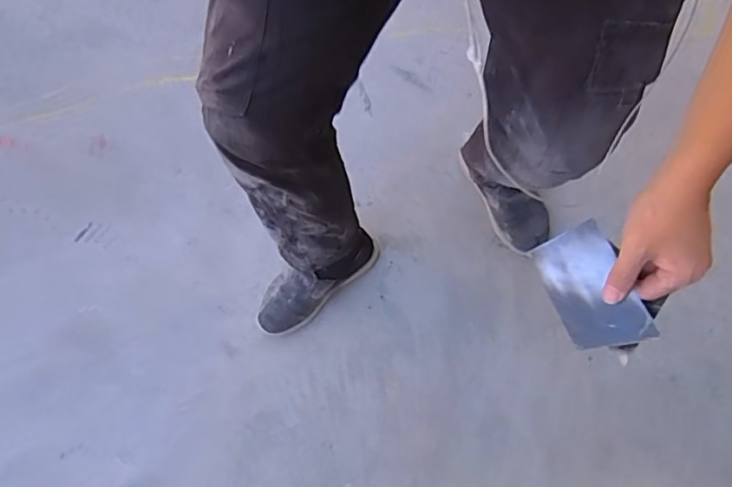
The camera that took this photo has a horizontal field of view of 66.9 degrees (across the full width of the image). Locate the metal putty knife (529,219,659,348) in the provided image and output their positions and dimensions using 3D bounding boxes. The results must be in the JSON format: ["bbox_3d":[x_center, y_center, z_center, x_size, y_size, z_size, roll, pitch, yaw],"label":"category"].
[{"bbox_3d":[0.213,0.044,0.531,0.071,0.005,0.116,-31,68,26],"label":"metal putty knife"}]

